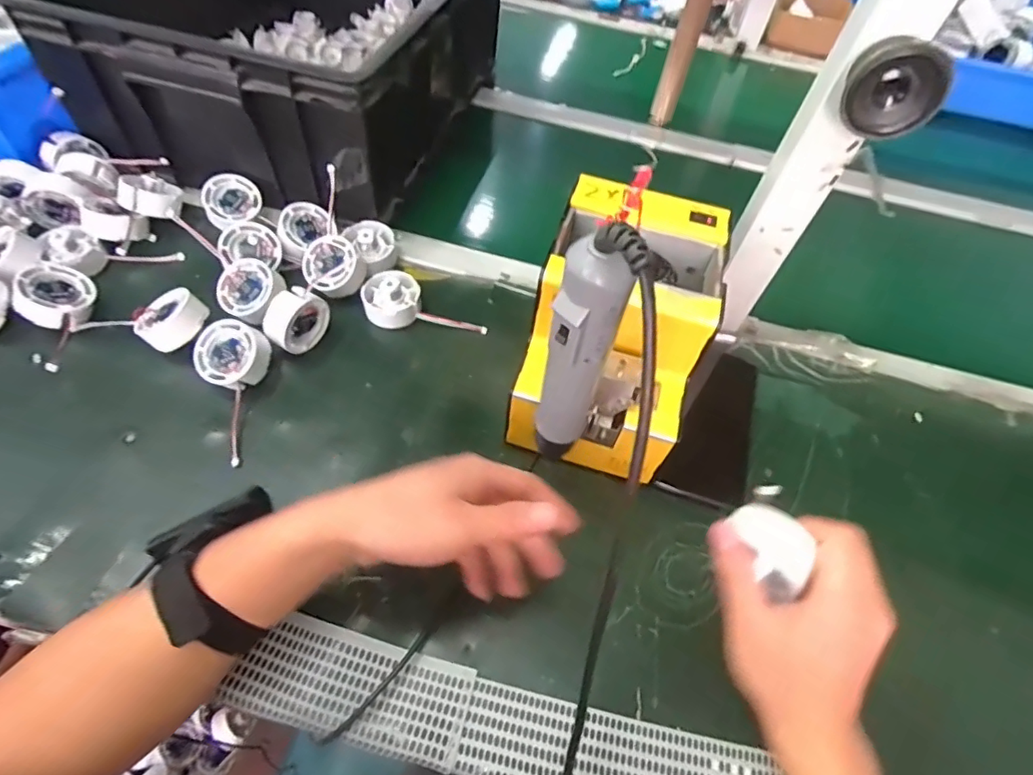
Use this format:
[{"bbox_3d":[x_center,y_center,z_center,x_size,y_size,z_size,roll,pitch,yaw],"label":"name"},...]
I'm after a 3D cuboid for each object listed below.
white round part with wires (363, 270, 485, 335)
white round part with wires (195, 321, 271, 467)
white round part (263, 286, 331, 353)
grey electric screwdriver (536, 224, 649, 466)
[{"bbox_3d":[-0.091,-0.074,0.531,0.122,0.030,0.052,22,57,-5],"label":"white round part with wires"},{"bbox_3d":[-0.226,-0.006,0.451,0.058,0.035,0.120,-21,60,-19],"label":"white round part with wires"},{"bbox_3d":[-0.197,-0.059,0.492,0.028,0.060,0.053,33,58,16],"label":"white round part"},{"bbox_3d":[0.031,-0.015,0.275,0.030,0.167,0.030,17,55,6],"label":"grey electric screwdriver"}]

